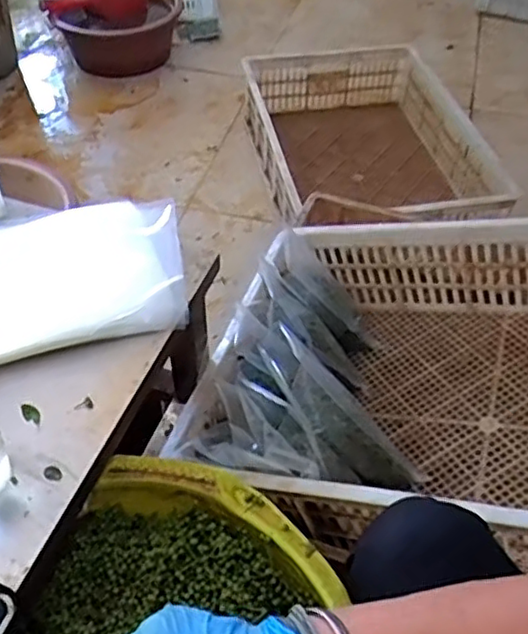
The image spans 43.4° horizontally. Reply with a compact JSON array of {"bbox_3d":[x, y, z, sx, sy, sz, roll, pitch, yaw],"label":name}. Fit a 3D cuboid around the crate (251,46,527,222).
[{"bbox_3d":[0.219,-0.348,1.413,0.423,0.204,0.680,-7,46,-10],"label":"crate"}]

